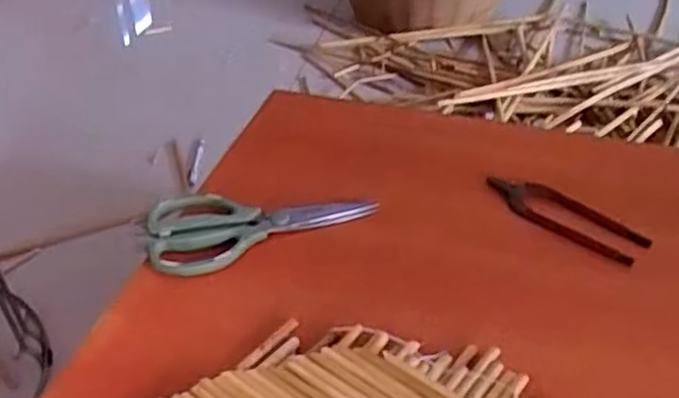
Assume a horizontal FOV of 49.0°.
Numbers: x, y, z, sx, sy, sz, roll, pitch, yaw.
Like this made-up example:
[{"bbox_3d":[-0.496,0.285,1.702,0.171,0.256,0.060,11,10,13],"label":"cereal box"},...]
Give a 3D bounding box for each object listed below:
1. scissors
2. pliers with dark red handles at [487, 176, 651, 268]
[{"bbox_3d":[-0.070,0.020,0.682,0.201,0.016,0.093,-10,40,-10],"label":"scissors"},{"bbox_3d":[0.202,0.015,0.681,0.151,0.009,0.051,30,49,33],"label":"pliers with dark red handles"}]

